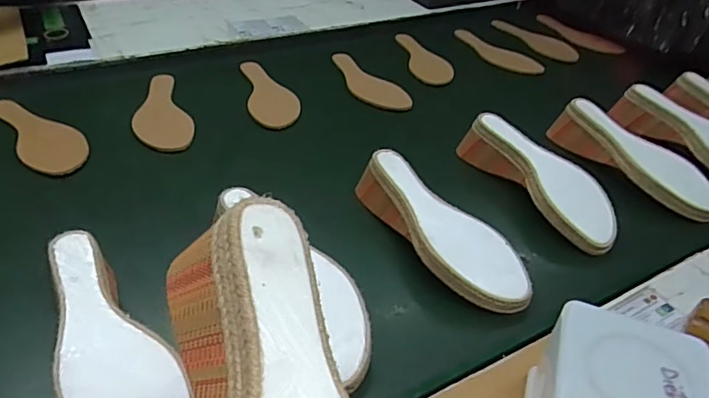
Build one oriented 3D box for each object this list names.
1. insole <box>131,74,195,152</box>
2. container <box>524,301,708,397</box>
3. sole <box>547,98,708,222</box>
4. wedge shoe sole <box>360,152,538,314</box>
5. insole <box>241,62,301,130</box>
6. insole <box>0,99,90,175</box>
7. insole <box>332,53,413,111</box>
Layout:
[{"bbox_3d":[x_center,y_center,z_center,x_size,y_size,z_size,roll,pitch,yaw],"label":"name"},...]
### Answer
[{"bbox_3d":[-0.298,-0.136,0.805,0.080,0.008,0.227,-13,40,-23],"label":"insole"},{"bbox_3d":[0.172,0.152,0.362,0.100,0.105,0.107,17,38,16],"label":"container"},{"bbox_3d":[0.381,-0.065,0.721,0.072,0.055,0.247,-16,41,-27],"label":"sole"},{"bbox_3d":[0.090,0.031,0.589,0.090,0.069,0.232,-16,41,-27],"label":"wedge shoe sole"},{"bbox_3d":[-0.139,-0.179,0.882,0.079,0.006,0.229,-5,37,-14],"label":"insole"},{"bbox_3d":[-0.438,-0.095,0.744,0.081,0.008,0.229,-25,45,-34],"label":"insole"},{"bbox_3d":[0.013,-0.210,0.936,0.070,0.011,0.230,-16,41,-27],"label":"insole"}]

